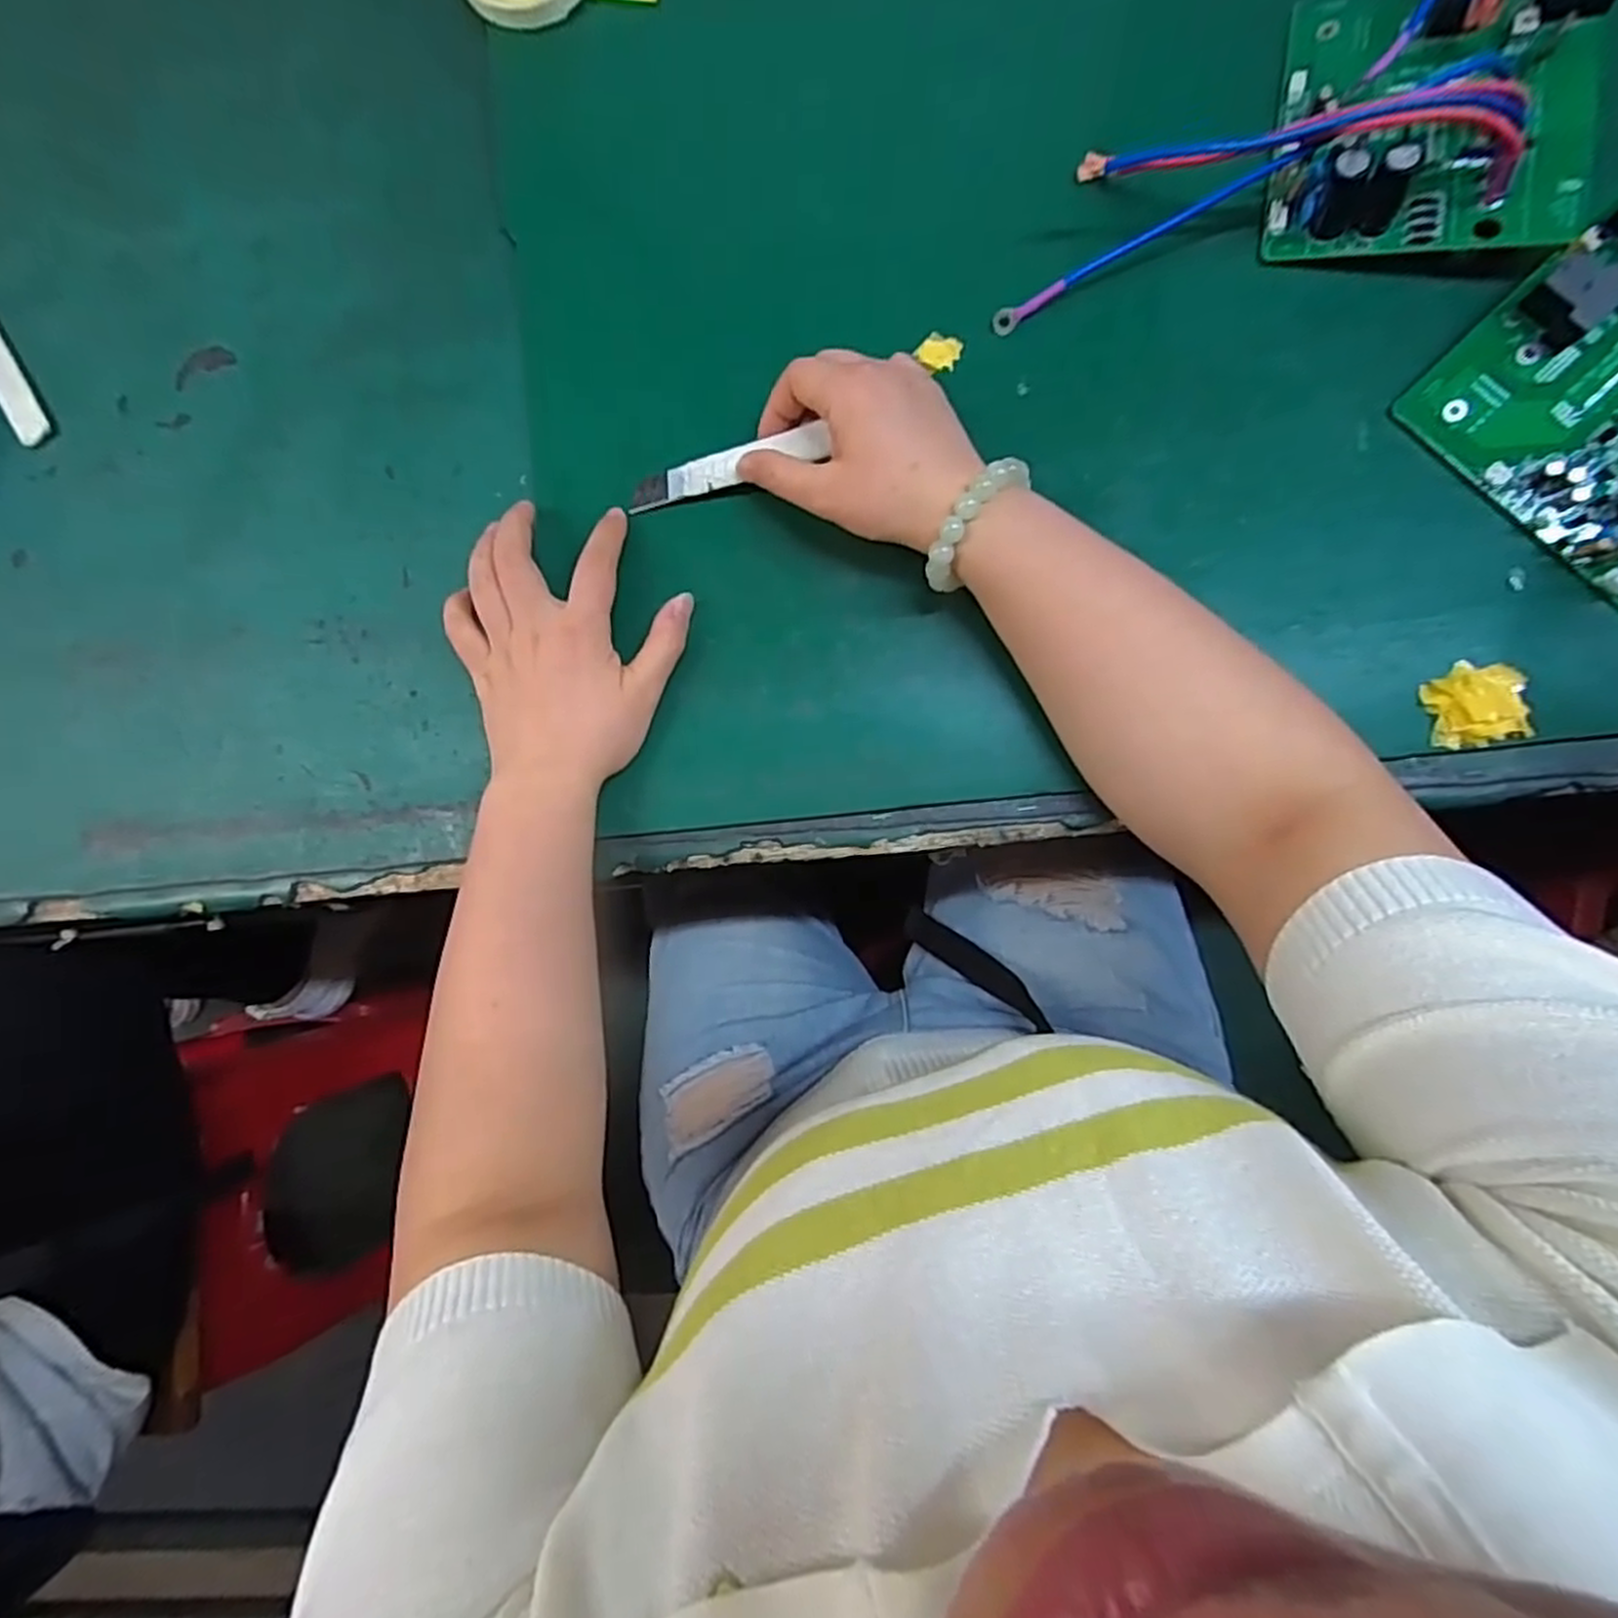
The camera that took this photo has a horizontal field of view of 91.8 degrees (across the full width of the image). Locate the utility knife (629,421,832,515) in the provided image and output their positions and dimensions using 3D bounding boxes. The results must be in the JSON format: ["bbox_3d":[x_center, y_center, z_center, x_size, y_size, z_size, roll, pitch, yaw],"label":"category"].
[{"bbox_3d":[-0.046,-0.185,0.424,0.111,0.004,0.021,-13,83,15],"label":"utility knife"}]

